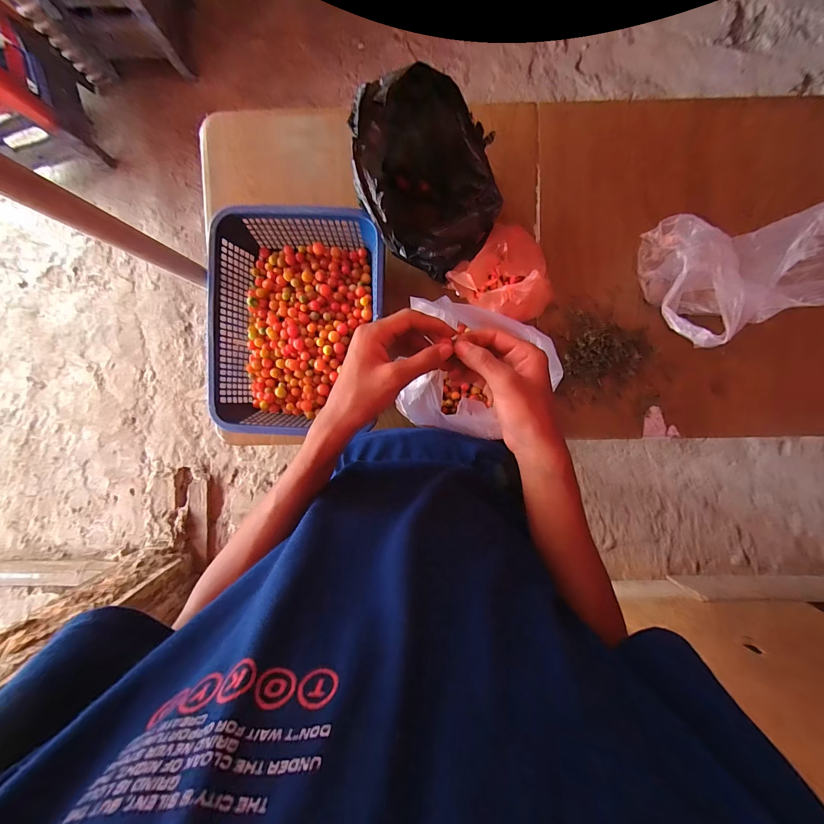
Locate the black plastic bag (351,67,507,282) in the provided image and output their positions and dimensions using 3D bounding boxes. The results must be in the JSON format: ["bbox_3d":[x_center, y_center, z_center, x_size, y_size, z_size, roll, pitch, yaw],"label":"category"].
[{"bbox_3d":[0.023,-0.347,0.550,0.199,0.188,0.230,-11,91,0],"label":"black plastic bag"}]

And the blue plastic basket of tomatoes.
[{"bbox_3d":[-0.187,-0.153,0.588,0.267,0.084,0.332,2,91,0],"label":"blue plastic basket of tomatoes"}]

